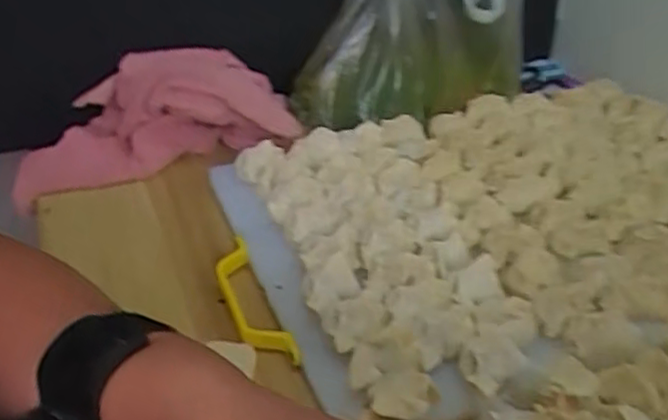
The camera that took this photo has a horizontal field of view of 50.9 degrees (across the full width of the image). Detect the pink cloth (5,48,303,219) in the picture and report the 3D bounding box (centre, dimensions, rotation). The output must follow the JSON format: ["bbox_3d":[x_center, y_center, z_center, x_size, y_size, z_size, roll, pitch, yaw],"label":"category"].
[{"bbox_3d":[-0.176,-0.076,0.646,0.263,0.107,0.087,-18,36,0],"label":"pink cloth"}]

